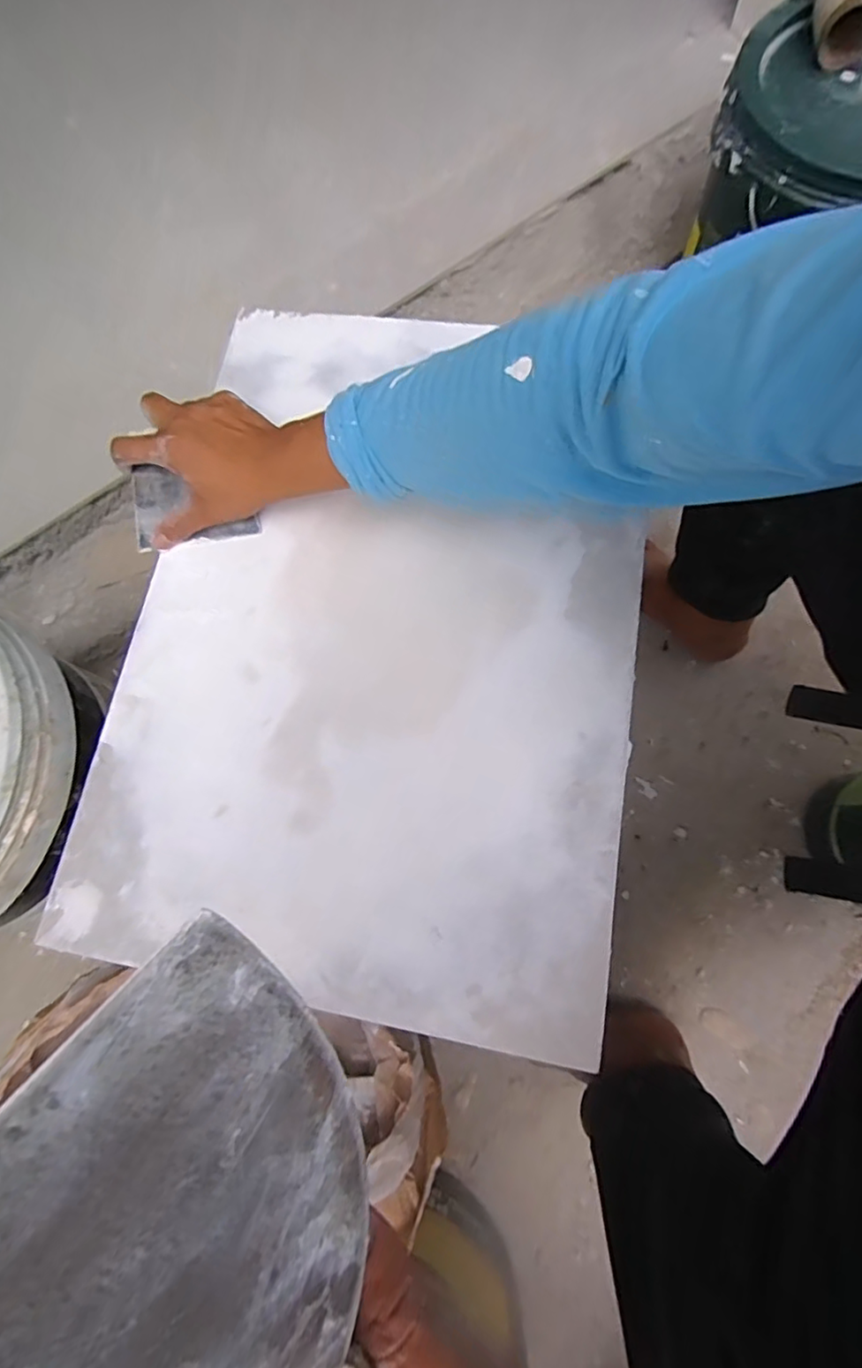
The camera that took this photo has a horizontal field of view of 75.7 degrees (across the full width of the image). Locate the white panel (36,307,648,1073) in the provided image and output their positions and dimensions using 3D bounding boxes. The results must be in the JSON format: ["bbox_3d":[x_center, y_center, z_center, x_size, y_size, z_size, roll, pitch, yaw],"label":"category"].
[{"bbox_3d":[-0.041,-0.060,0.453,0.406,0.020,0.579,8,77,7],"label":"white panel"}]

